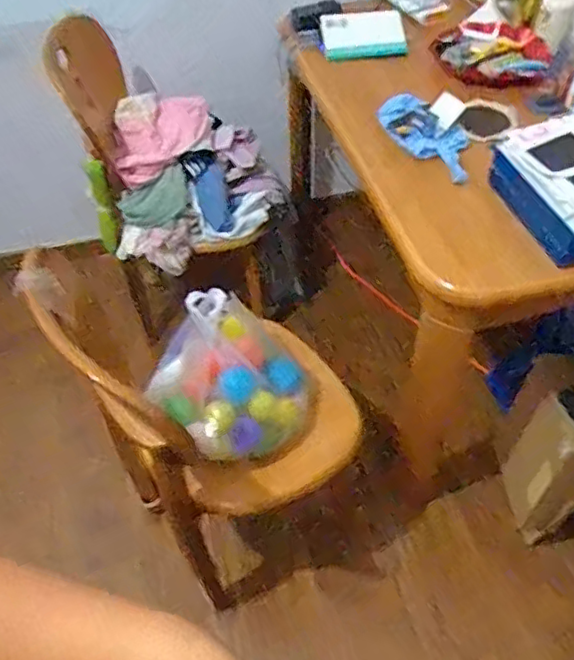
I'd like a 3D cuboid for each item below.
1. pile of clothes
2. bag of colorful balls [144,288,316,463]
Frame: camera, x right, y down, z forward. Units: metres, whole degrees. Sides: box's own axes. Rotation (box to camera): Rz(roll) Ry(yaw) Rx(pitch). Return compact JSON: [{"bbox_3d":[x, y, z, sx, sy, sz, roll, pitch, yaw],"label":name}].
[{"bbox_3d":[-0.220,-0.392,1.595,0.415,0.310,0.305,-6,48,-3],"label":"pile of clothes"},{"bbox_3d":[-0.104,0.071,1.122,0.295,0.240,0.244,-10,48,-7],"label":"bag of colorful balls"}]

